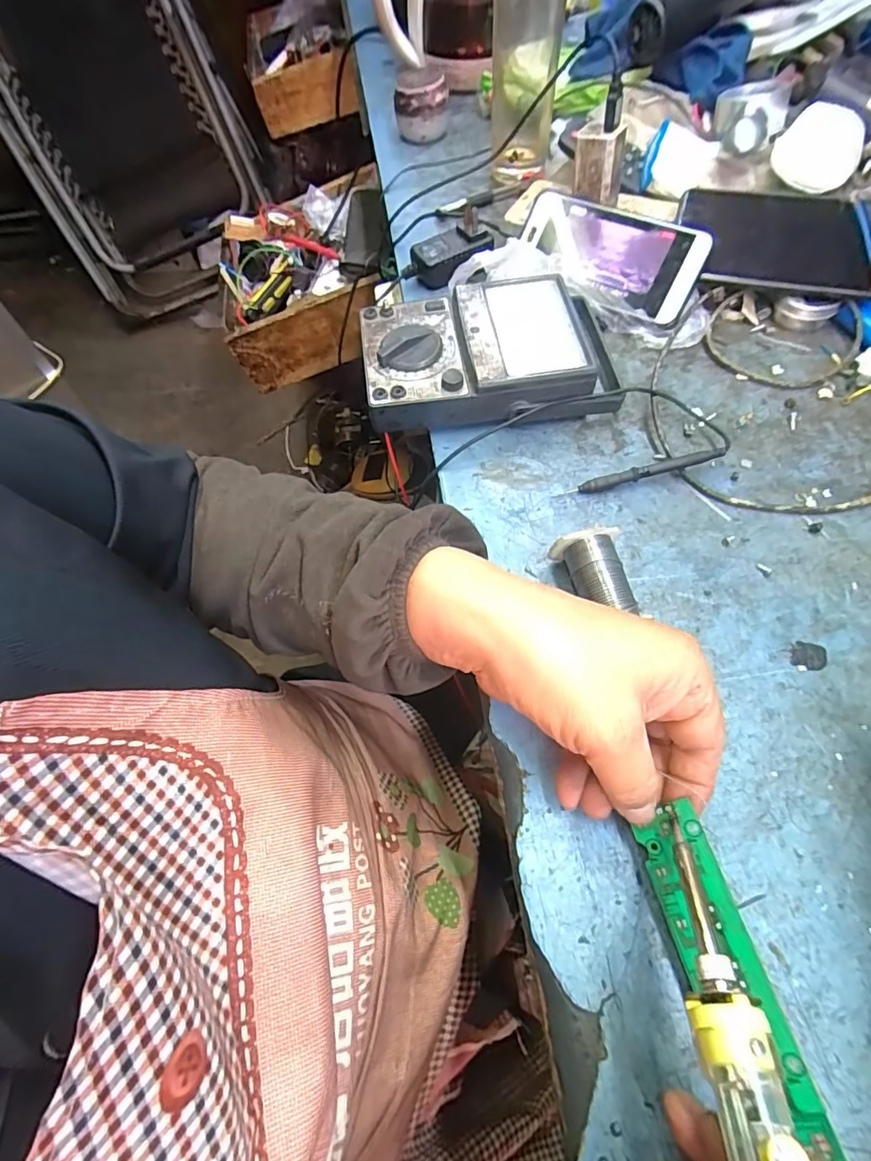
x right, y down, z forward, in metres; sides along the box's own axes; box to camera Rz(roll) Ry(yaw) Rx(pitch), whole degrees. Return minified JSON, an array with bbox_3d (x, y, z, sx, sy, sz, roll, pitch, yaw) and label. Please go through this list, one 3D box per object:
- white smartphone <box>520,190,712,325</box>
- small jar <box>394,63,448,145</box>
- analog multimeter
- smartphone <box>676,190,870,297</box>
[{"bbox_3d":[0.143,-0.275,0.431,0.152,0.014,0.067,33,106,17],"label":"white smartphone"},{"bbox_3d":[-0.015,-0.549,0.598,0.058,0.057,0.056,-2,62,2],"label":"small jar"},{"bbox_3d":[0.044,-0.176,0.401,0.194,0.047,0.115,-6,62,-1],"label":"analog multimeter"},{"bbox_3d":[0.272,-0.273,0.411,0.145,0.015,0.079,13,86,7],"label":"smartphone"}]

